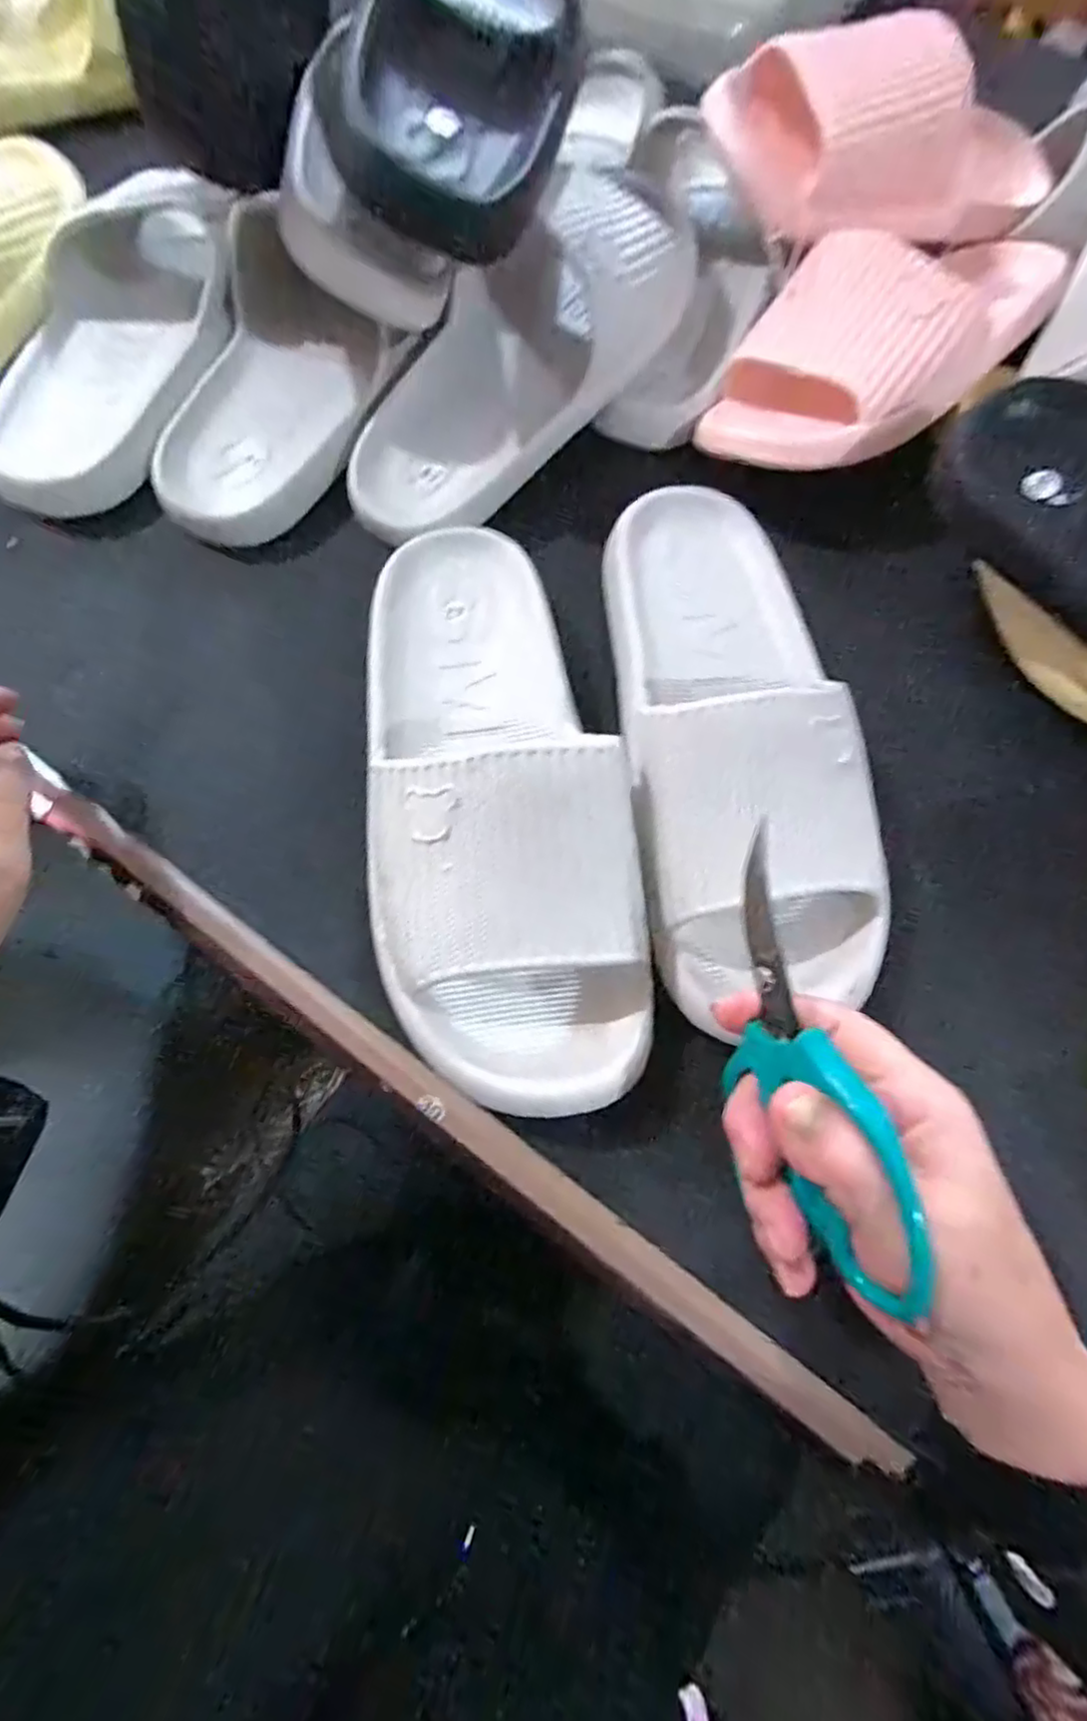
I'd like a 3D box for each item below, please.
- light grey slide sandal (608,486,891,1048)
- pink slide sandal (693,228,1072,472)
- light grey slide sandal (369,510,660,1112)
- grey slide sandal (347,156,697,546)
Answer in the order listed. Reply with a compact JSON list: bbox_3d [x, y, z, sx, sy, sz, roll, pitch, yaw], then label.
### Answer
[{"bbox_3d":[0.086,-0.071,0.306,0.104,0.063,0.267,2,72,-2],"label":"light grey slide sandal"},{"bbox_3d":[0.203,-0.308,0.383,0.115,0.059,0.254,42,75,11],"label":"pink slide sandal"},{"bbox_3d":[-0.022,-0.037,0.293,0.107,0.075,0.273,-7,72,-5],"label":"light grey slide sandal"},{"bbox_3d":[-0.012,-0.275,0.366,0.101,0.065,0.246,42,91,11],"label":"grey slide sandal"}]

